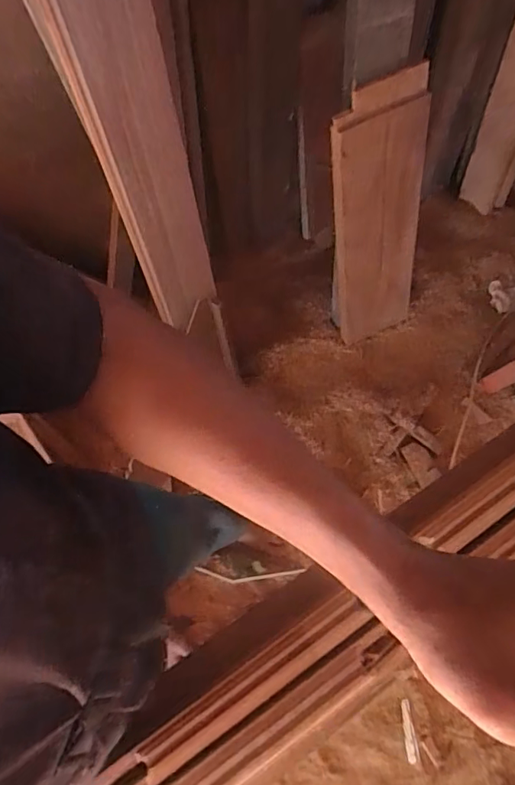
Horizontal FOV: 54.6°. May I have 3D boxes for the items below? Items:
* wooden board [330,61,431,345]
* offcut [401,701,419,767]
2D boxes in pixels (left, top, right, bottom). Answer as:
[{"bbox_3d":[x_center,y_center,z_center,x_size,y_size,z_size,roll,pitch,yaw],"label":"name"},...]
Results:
[{"bbox_3d":[0.261,-0.335,1.086,0.179,0.651,0.034,-12,55,4],"label":"wooden board"},{"bbox_3d":[0.345,0.771,1.137,0.025,0.010,0.119,-3,67,2],"label":"offcut"}]

